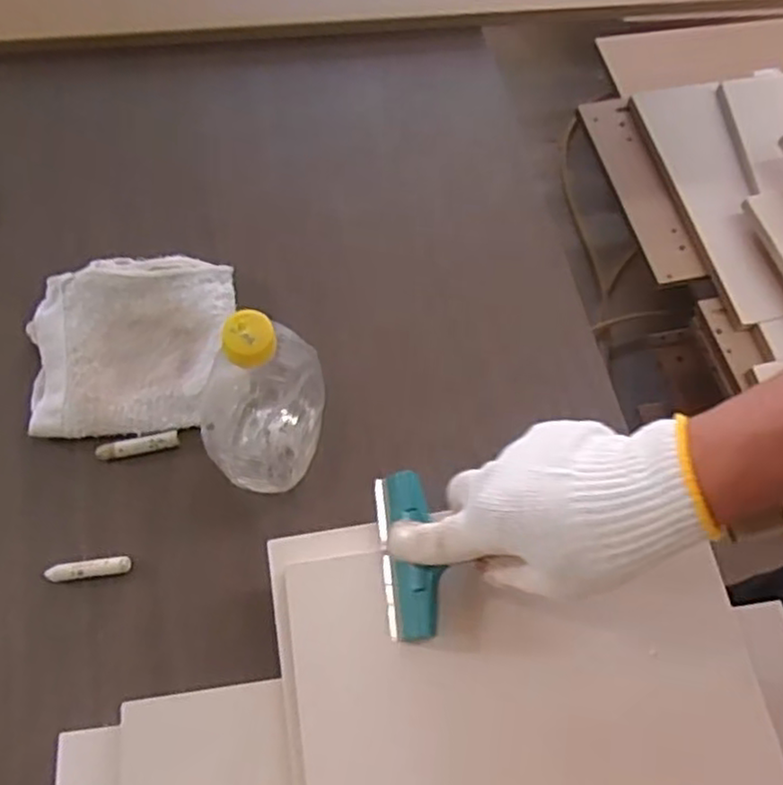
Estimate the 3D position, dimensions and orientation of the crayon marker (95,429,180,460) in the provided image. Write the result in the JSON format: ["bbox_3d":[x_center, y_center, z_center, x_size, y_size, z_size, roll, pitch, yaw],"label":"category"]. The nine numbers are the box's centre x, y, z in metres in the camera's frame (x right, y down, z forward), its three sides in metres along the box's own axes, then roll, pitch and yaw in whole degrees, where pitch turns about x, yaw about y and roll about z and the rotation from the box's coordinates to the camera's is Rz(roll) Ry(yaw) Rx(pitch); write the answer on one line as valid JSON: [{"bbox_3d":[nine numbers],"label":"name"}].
[{"bbox_3d":[-0.203,0.042,0.574,0.065,0.008,0.014,-12,65,-8],"label":"crayon marker"}]

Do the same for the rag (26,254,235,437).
[{"bbox_3d":[-0.216,-0.043,0.607,0.169,0.033,0.161,-3,64,-4],"label":"rag"}]

